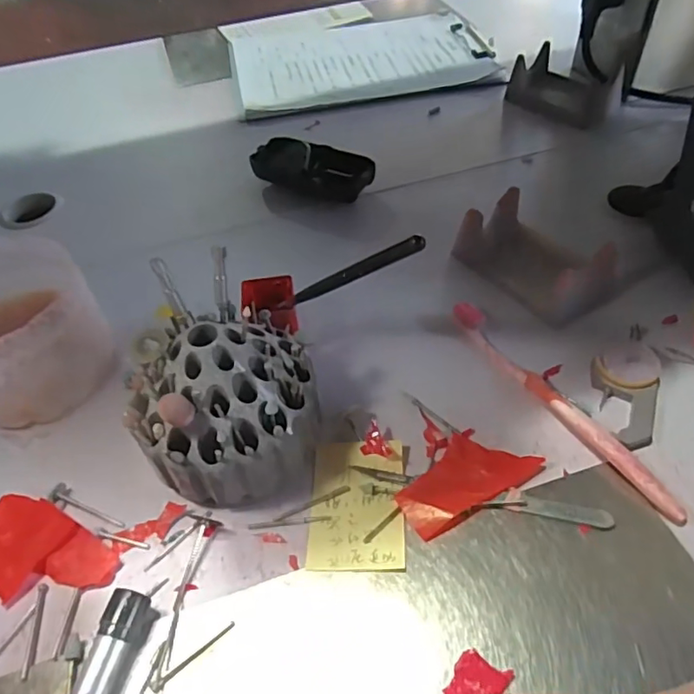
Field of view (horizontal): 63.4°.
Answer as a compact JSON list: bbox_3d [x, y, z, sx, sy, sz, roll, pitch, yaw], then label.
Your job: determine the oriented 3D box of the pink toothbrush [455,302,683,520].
[{"bbox_3d":[0.127,0.031,0.341,0.016,0.014,0.177,-28,53,-19],"label":"pink toothbrush"}]

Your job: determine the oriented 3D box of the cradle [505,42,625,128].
[{"bbox_3d":[0.226,-0.271,0.582,0.077,0.034,0.106,-36,56,-25],"label":"cradle"}]

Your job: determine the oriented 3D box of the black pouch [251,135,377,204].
[{"bbox_3d":[-0.032,-0.158,0.509,0.108,0.029,0.051,27,56,24],"label":"black pouch"}]

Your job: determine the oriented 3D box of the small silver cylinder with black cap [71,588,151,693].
[{"bbox_3d":[-0.108,0.143,0.254,0.015,0.019,0.060,5,50,8],"label":"small silver cylinder with black cap"}]

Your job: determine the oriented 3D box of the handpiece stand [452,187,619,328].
[{"bbox_3d":[0.137,-0.066,0.409,0.066,0.038,0.108,-31,54,-21],"label":"handpiece stand"}]

